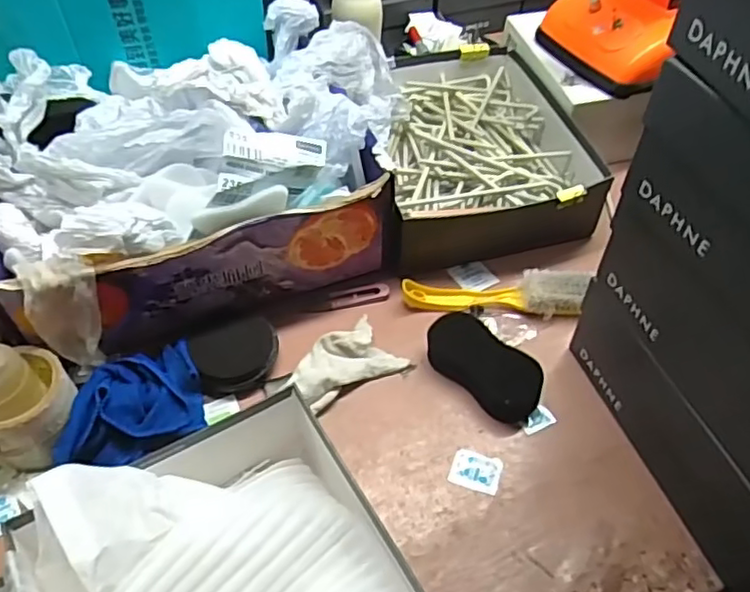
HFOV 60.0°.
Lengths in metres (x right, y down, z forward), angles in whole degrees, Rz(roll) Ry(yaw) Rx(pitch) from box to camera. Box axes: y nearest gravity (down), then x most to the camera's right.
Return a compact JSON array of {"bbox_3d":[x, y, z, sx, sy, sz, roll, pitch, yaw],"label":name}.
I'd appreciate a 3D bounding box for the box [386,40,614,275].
[{"bbox_3d":[0.125,-0.186,0.824,0.243,0.081,0.344,-8,52,-6],"label":"box"}]

